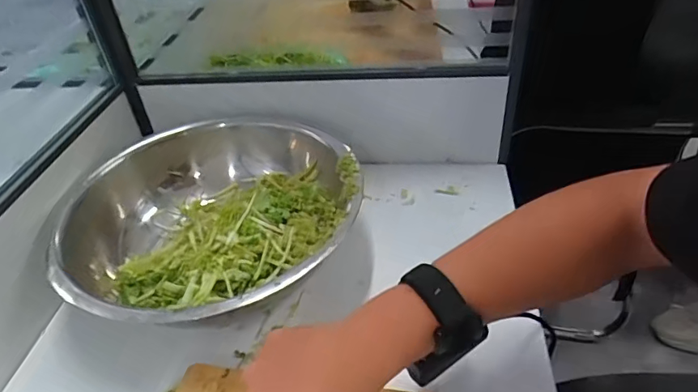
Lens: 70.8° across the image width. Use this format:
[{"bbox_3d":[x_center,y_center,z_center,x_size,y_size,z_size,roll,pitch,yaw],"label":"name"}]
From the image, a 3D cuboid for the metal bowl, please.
[{"bbox_3d":[-0.130,0.025,0.530,0.297,0.106,0.297,-1,38,1],"label":"metal bowl"}]

